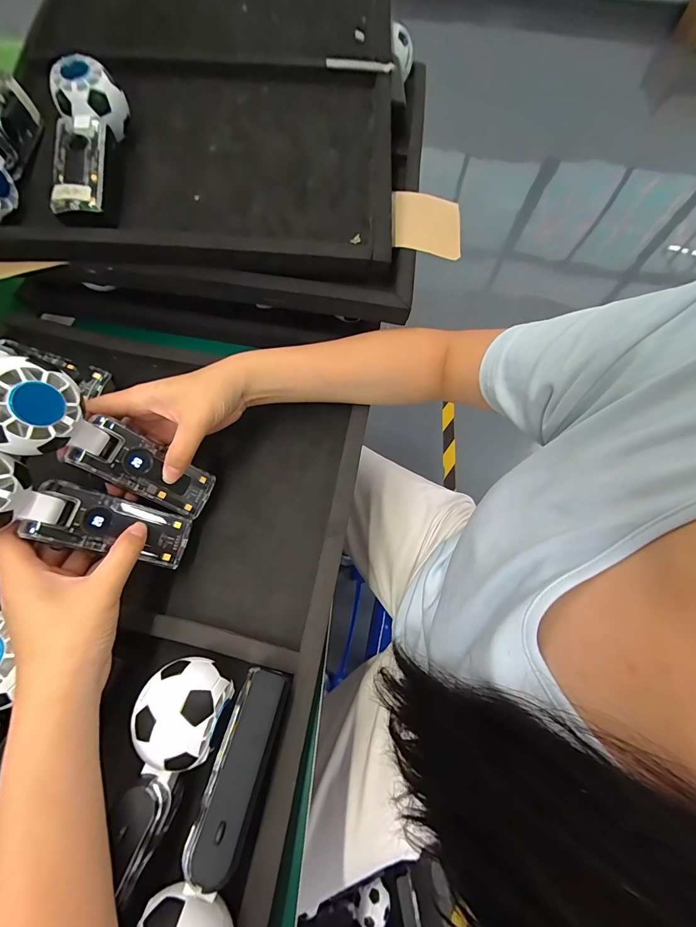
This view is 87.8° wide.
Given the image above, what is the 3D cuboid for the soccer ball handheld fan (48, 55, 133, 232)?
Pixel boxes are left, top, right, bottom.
[{"bbox_3d":[-0.254,-0.310,0.351,0.060,0.055,0.166,-3,68,-1],"label":"soccer ball handheld fan"}]

